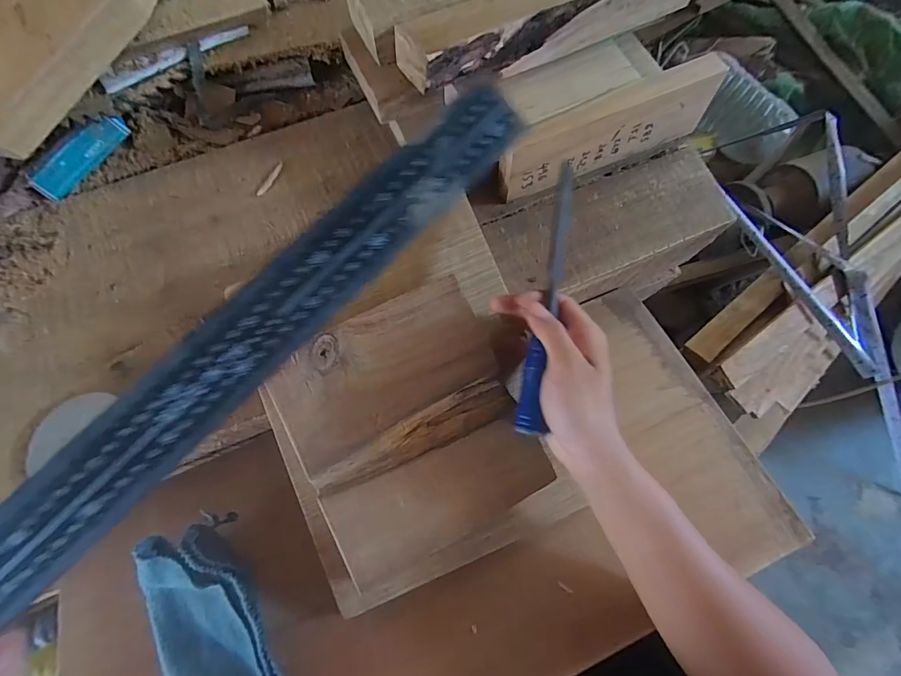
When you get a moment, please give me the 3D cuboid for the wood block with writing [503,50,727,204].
[{"bbox_3d":[0.156,-0.205,0.421,0.227,0.079,0.031,-23,75,-7],"label":"wood block with writing"}]

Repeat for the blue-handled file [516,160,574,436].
[{"bbox_3d":[0.079,-0.033,0.330,0.020,0.016,0.213,12,81,4],"label":"blue-handled file"}]

